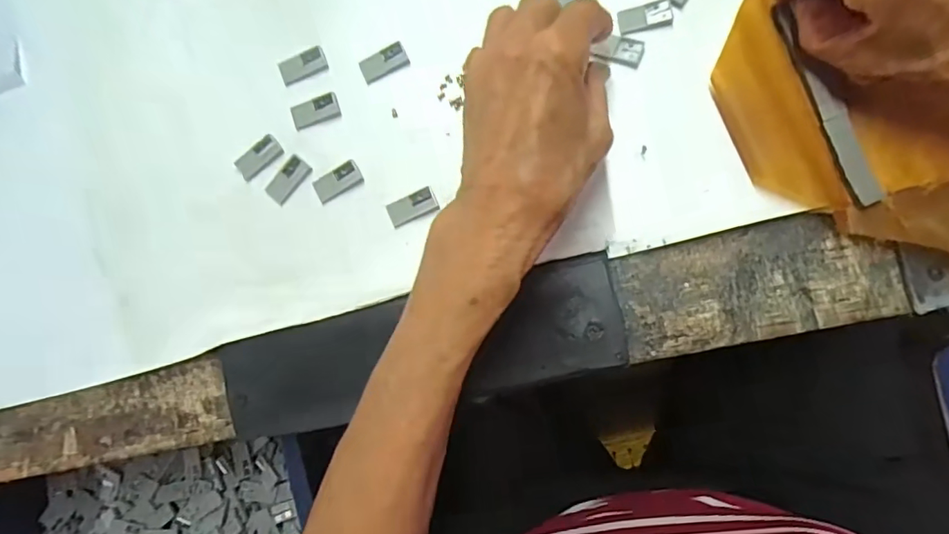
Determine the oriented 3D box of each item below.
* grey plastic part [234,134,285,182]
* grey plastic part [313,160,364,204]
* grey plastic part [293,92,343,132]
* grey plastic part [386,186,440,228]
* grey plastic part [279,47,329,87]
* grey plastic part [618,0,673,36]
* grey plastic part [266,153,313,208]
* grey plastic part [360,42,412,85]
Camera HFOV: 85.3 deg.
[{"bbox_3d":[-0.126,-0.064,0.299,0.028,0.004,0.015,-40,82,2],"label":"grey plastic part"},{"bbox_3d":[-0.078,-0.049,0.293,0.028,0.004,0.014,-30,83,4],"label":"grey plastic part"},{"bbox_3d":[-0.093,-0.091,0.299,0.028,0.004,0.015,-16,84,5],"label":"grey plastic part"},{"bbox_3d":[-0.035,-0.034,0.288,0.028,0.005,0.014,-25,83,4],"label":"grey plastic part"},{"bbox_3d":[-0.101,-0.118,0.301,0.028,0.004,0.015,-20,83,5],"label":"grey plastic part"},{"bbox_3d":[0.093,-0.136,0.280,0.028,0.004,0.015,-10,84,6],"label":"grey plastic part"},{"bbox_3d":[-0.108,-0.051,0.296,0.015,0.004,0.028,41,91,8],"label":"grey plastic part"},{"bbox_3d":[-0.052,-0.118,0.297,0.028,0.005,0.013,-27,83,4],"label":"grey plastic part"}]

